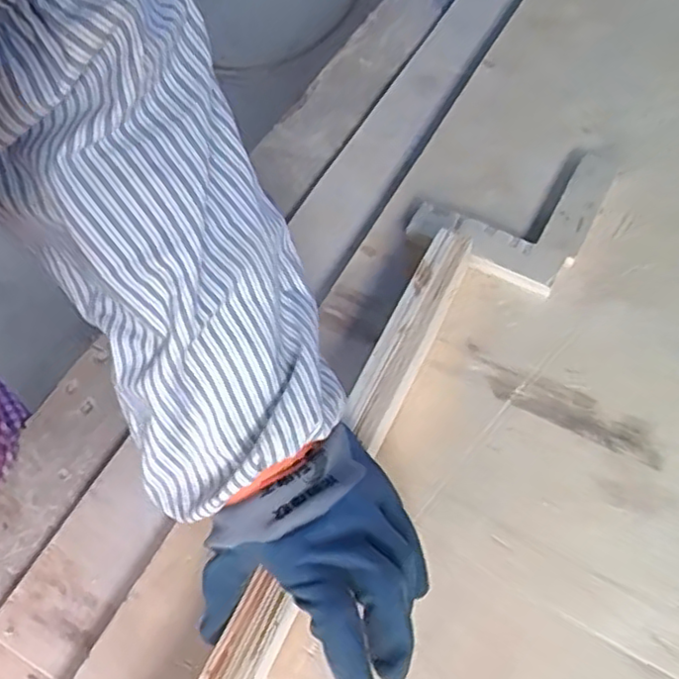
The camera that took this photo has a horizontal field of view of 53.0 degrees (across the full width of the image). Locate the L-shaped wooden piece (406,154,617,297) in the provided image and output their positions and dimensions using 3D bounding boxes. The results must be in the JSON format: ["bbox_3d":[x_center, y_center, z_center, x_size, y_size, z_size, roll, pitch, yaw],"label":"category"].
[{"bbox_3d":[0.141,-0.112,0.556,0.127,0.023,0.157,28,65,4],"label":"L-shaped wooden piece"}]

